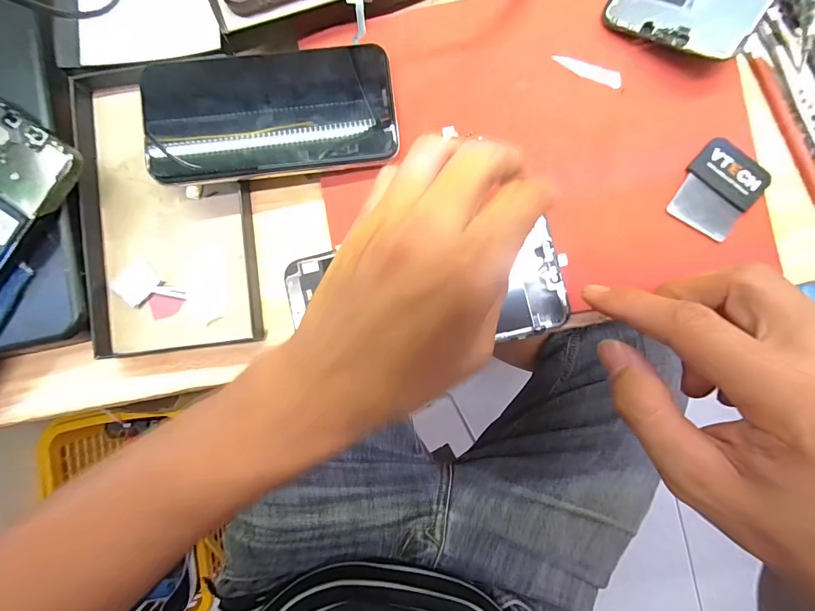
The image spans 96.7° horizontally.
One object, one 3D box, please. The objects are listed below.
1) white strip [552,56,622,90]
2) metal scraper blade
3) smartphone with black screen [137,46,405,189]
[{"bbox_3d":[0.104,-0.135,0.209,0.041,0.004,0.008,21,93,2],"label":"white strip"},{"bbox_3d":[0.175,-0.066,0.204,0.039,0.004,0.049,36,94,1],"label":"metal scraper blade"},{"bbox_3d":[-0.077,-0.109,0.205,0.138,0.013,0.069,-10,89,-3],"label":"smartphone with black screen"}]

